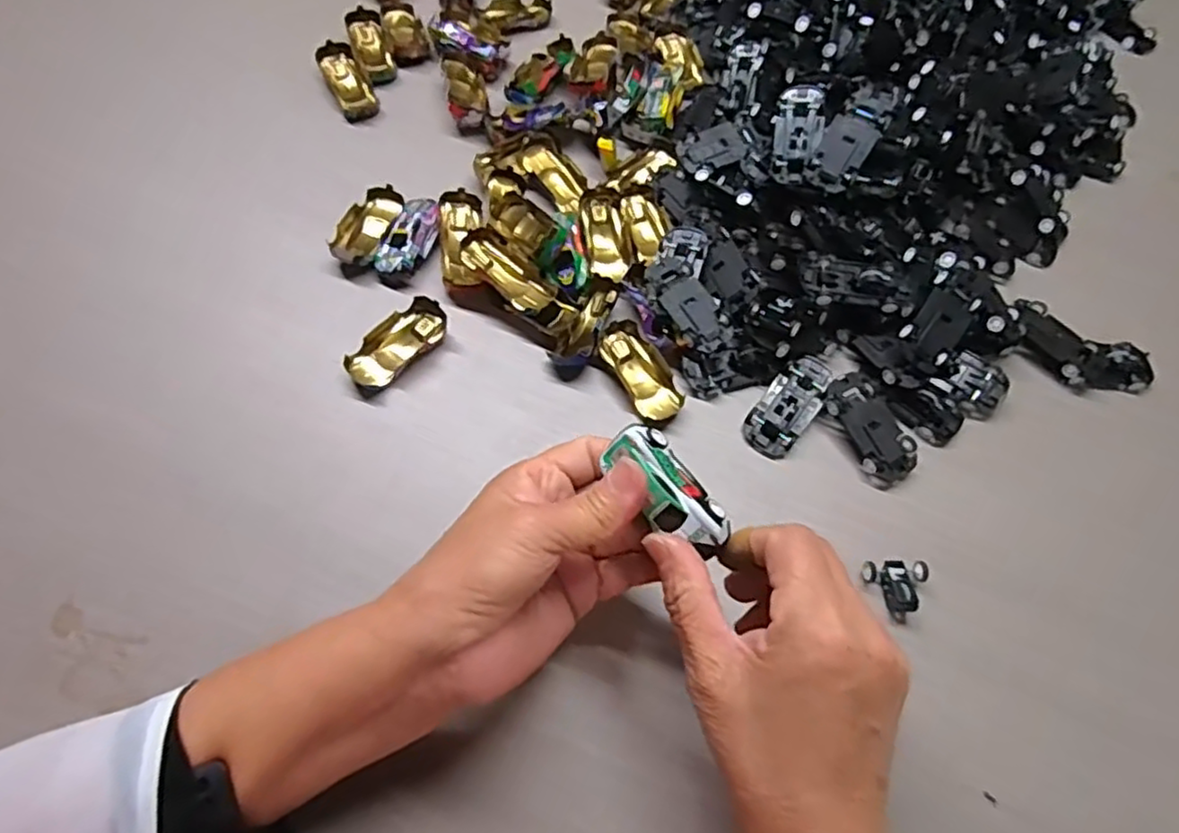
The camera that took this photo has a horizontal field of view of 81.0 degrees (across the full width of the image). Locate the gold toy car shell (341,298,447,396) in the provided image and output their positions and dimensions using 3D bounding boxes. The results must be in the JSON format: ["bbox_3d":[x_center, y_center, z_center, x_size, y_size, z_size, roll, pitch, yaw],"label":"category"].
[{"bbox_3d":[-0.114,-0.042,0.407,0.028,0.015,0.064,40,68,15],"label":"gold toy car shell"}]

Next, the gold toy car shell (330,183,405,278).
[{"bbox_3d":[-0.144,-0.122,0.449,0.034,0.022,0.066,19,64,6],"label":"gold toy car shell"}]

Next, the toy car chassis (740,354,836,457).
[{"bbox_3d":[0.118,-0.008,0.405,0.030,0.016,0.067,35,67,13],"label":"toy car chassis"}]

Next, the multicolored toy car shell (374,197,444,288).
[{"bbox_3d":[-0.114,-0.112,0.438,0.029,0.016,0.063,18,64,5],"label":"multicolored toy car shell"}]

